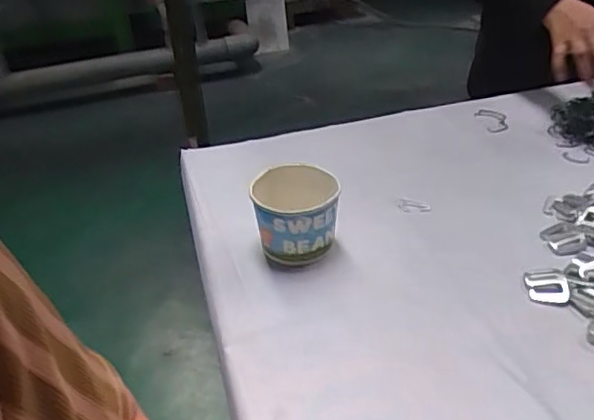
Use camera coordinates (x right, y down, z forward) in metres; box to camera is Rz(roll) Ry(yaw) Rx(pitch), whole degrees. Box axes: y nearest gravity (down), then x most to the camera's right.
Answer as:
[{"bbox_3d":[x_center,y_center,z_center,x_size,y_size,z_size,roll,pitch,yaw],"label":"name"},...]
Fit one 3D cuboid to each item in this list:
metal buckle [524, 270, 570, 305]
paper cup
[{"bbox_3d":[0.242,0.073,0.579,0.040,0.006,0.041,5,36,15],"label":"metal buckle"},{"bbox_3d":[-0.001,0.007,0.652,0.088,0.081,0.092,-4,35,3],"label":"paper cup"}]

